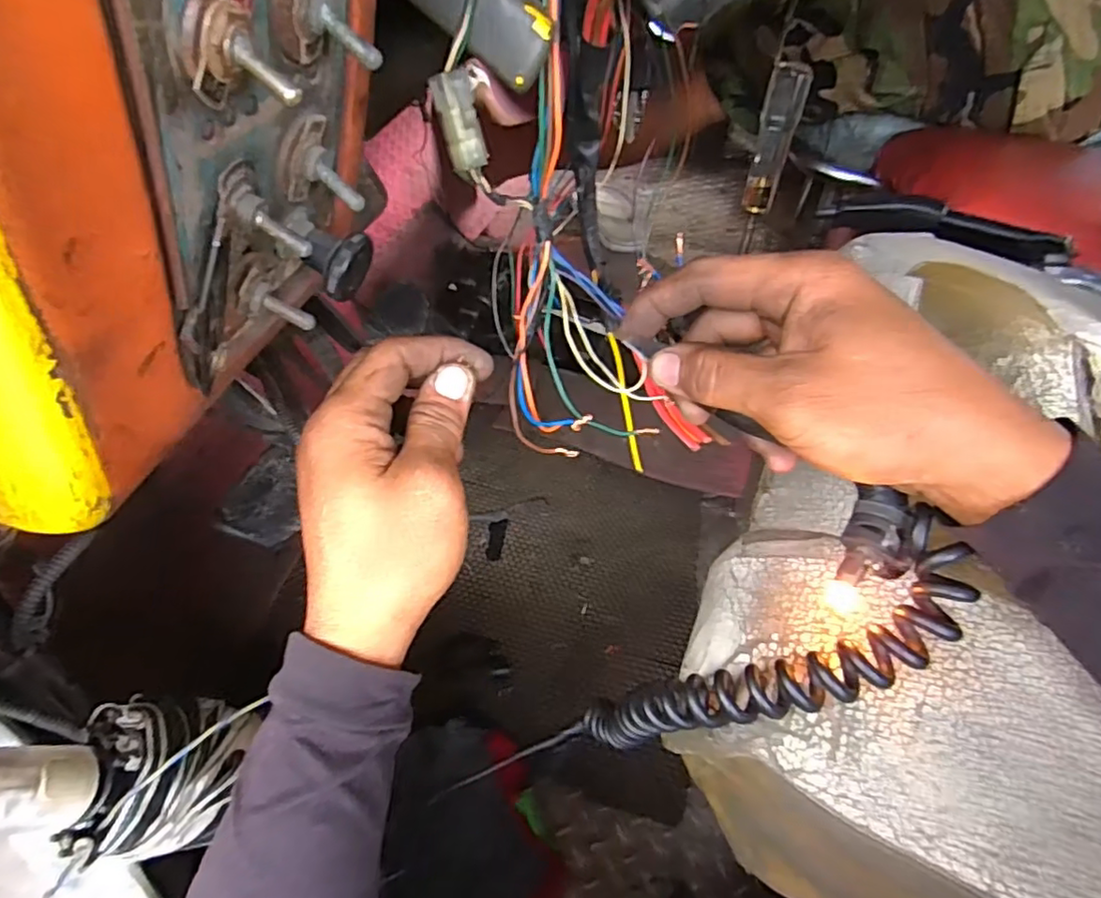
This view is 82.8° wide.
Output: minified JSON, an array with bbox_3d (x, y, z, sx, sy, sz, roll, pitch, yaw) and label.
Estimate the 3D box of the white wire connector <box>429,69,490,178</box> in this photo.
[{"bbox_3d":[-0.036,-0.131,0.252,0.014,0.037,0.011,-31,34,-29],"label":"white wire connector"}]

